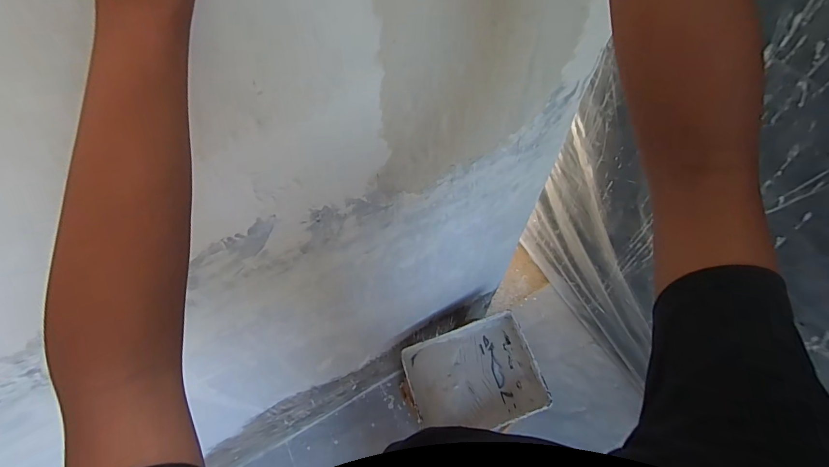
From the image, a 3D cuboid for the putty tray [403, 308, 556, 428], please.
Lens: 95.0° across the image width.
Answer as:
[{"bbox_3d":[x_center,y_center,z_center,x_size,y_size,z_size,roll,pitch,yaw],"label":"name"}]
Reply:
[{"bbox_3d":[0.168,0.404,1.079,0.355,0.070,0.281,-17,60,-10],"label":"putty tray"}]

